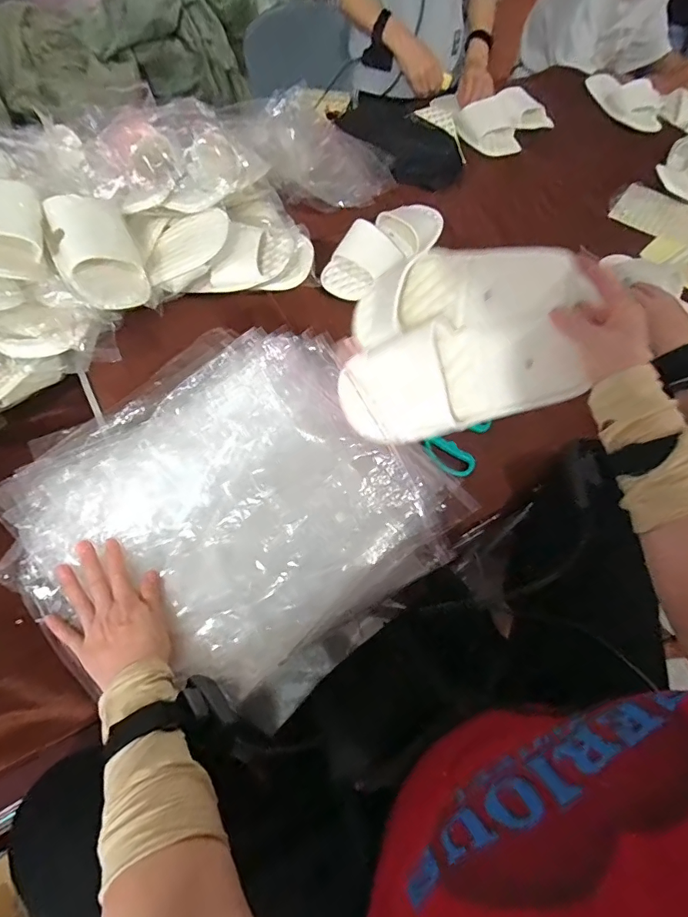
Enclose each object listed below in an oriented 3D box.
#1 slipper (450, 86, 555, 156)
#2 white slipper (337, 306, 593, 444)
[{"bbox_3d":[0.371,-0.771,1.036,0.224,0.072,0.135,-32,67,-20],"label":"slipper"},{"bbox_3d":[0.117,-0.087,0.505,0.241,0.075,0.115,-16,82,20],"label":"white slipper"}]

